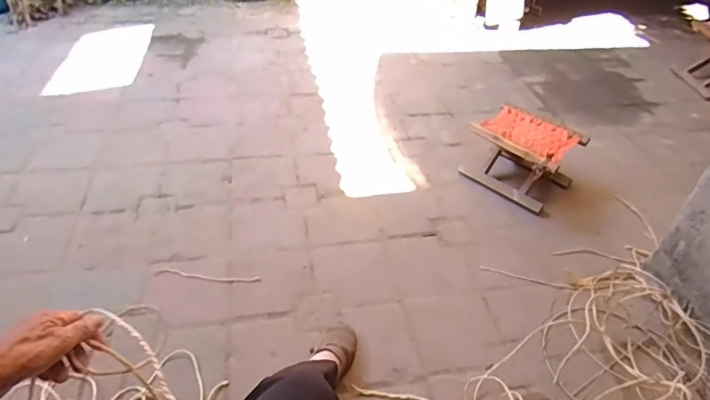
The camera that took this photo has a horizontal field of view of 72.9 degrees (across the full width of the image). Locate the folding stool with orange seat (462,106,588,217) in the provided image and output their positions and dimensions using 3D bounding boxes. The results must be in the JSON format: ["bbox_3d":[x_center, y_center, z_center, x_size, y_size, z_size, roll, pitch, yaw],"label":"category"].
[{"bbox_3d":[0.514,-0.133,1.484,0.222,0.187,0.274,-30,50,-34],"label":"folding stool with orange seat"}]

